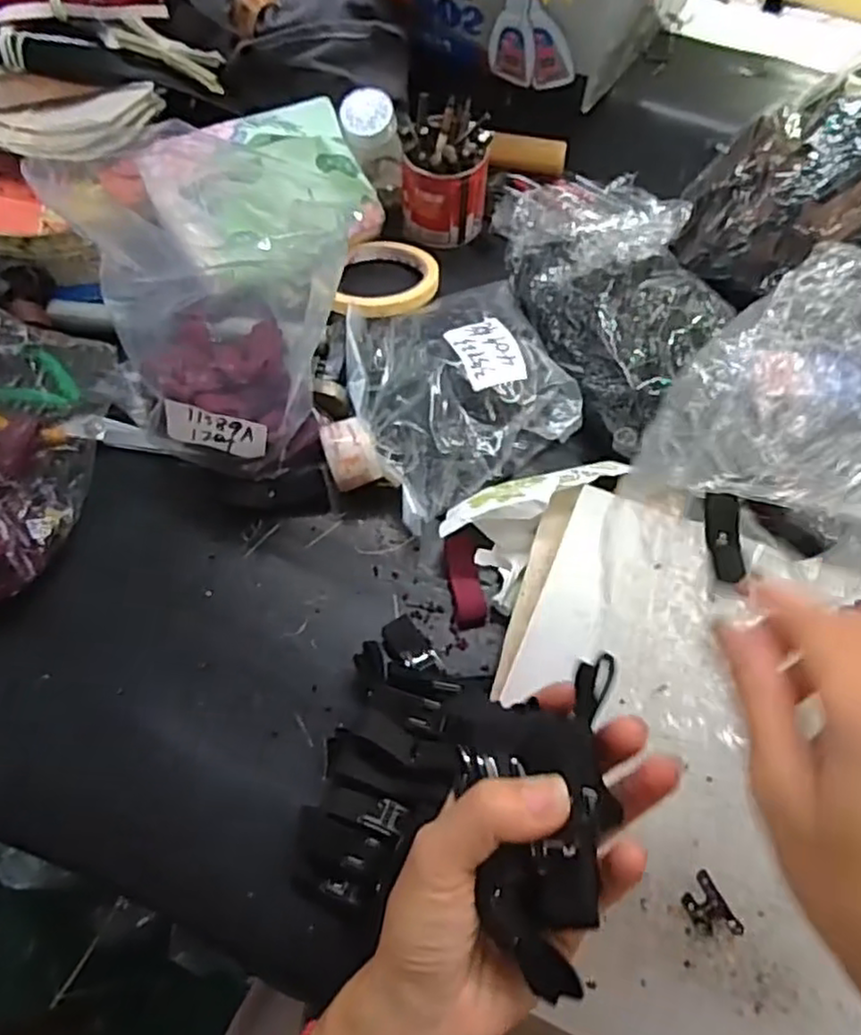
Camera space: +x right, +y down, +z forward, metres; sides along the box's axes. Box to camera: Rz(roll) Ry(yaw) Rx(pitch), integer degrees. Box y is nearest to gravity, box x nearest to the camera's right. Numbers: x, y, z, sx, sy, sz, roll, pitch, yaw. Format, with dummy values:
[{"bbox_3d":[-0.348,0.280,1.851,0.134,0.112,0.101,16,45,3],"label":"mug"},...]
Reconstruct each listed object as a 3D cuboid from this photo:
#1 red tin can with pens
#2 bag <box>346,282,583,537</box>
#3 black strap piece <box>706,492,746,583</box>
[{"bbox_3d":[0.012,-0.264,0.542,0.067,0.084,0.071,1,64,-1],"label":"red tin can with pens"},{"bbox_3d":[0.019,-0.090,0.469,0.140,0.038,0.158,-22,66,-11],"label":"bag"},{"bbox_3d":[0.164,0.011,0.393,0.017,0.011,0.049,2,64,1],"label":"black strap piece"}]

